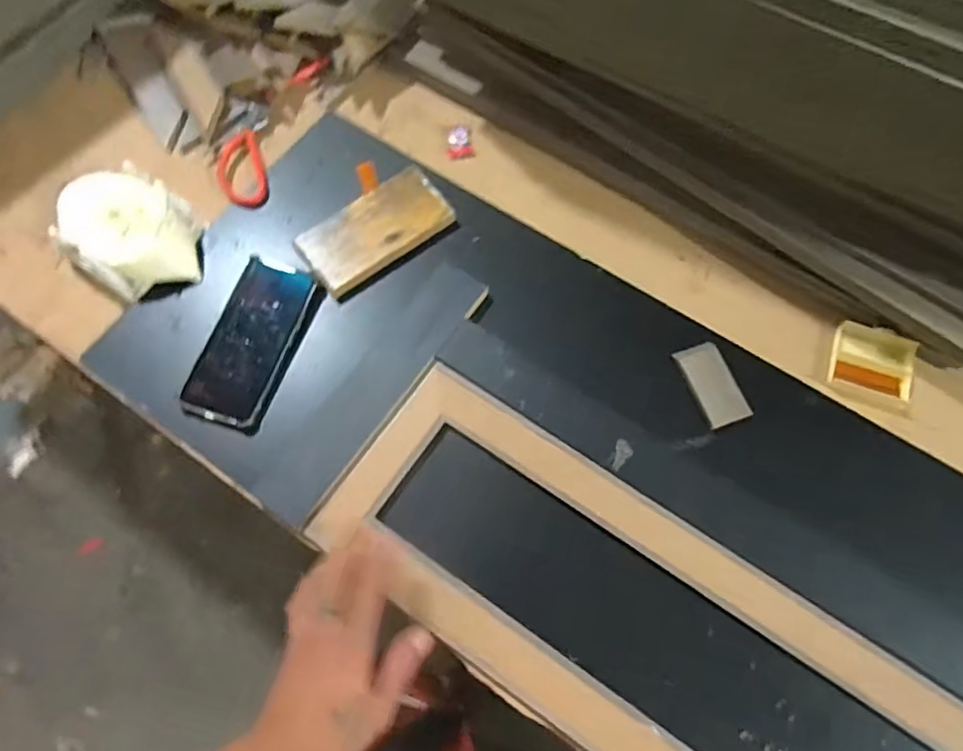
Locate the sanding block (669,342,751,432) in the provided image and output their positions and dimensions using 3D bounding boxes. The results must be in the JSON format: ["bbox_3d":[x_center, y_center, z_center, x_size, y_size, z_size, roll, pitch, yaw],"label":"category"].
[{"bbox_3d":[0.218,0.007,0.575,0.045,0.009,0.080,-16,71,-6],"label":"sanding block"}]

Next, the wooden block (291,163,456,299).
[{"bbox_3d":[-0.109,-0.152,0.627,0.154,0.016,0.078,-38,75,-12],"label":"wooden block"}]

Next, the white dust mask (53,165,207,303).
[{"bbox_3d":[-0.352,-0.143,0.609,0.141,0.051,0.114,26,73,9],"label":"white dust mask"}]

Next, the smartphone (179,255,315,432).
[{"bbox_3d":[-0.223,-0.034,0.588,0.074,0.011,0.166,17,71,6],"label":"smartphone"}]

